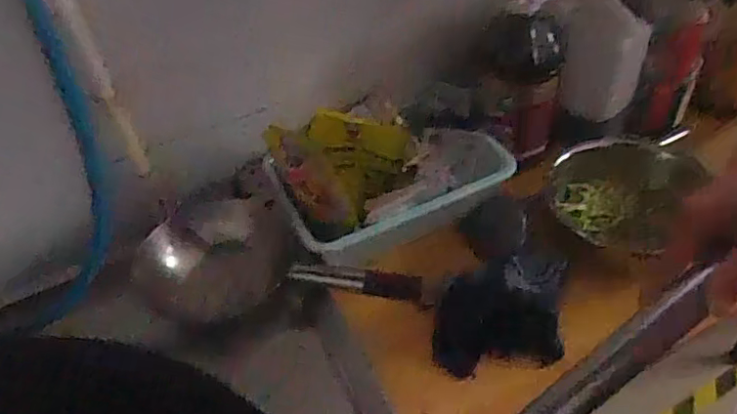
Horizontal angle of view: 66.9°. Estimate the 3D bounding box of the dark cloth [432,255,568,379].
[{"bbox_3d":[0.182,0.142,0.788,0.177,0.058,0.176,4,46,12],"label":"dark cloth"}]

